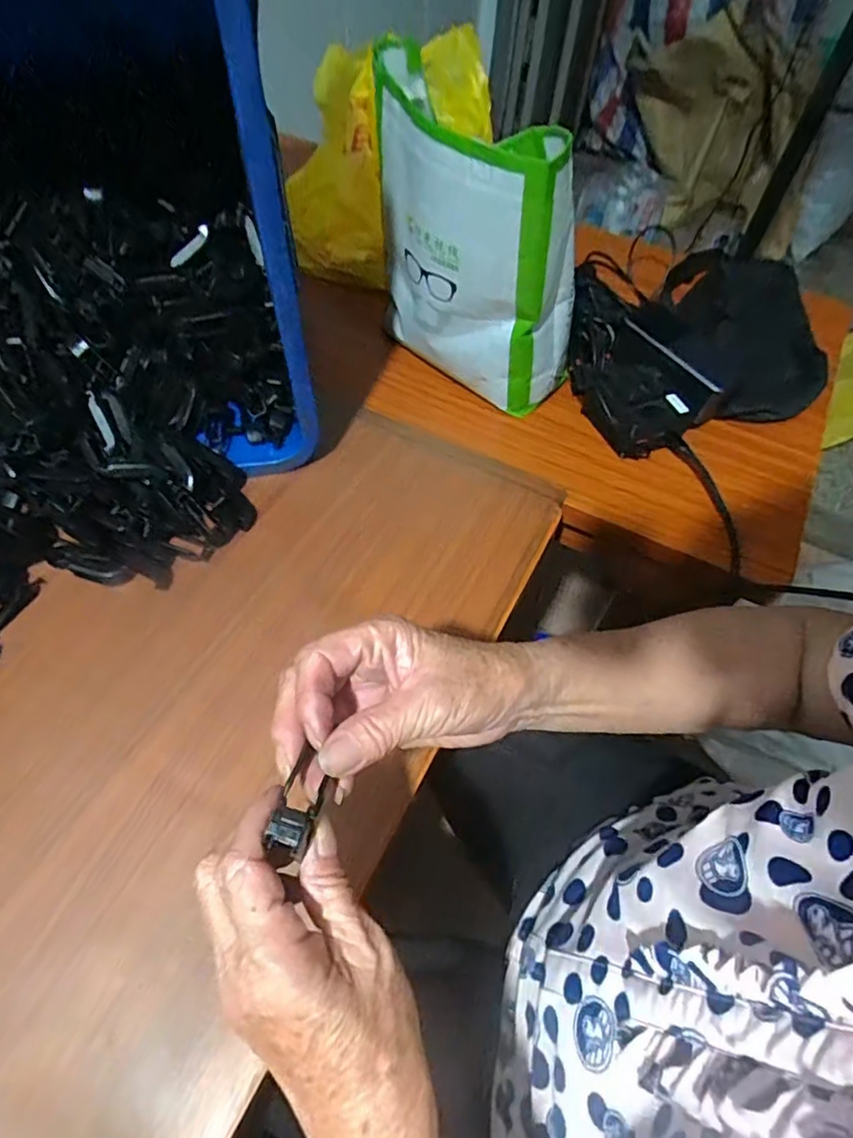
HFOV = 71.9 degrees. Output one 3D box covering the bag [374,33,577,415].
[{"bbox_3d":[0.033,-0.279,0.533,0.111,0.237,0.207,-34,66,-24],"label":"bag"}]

